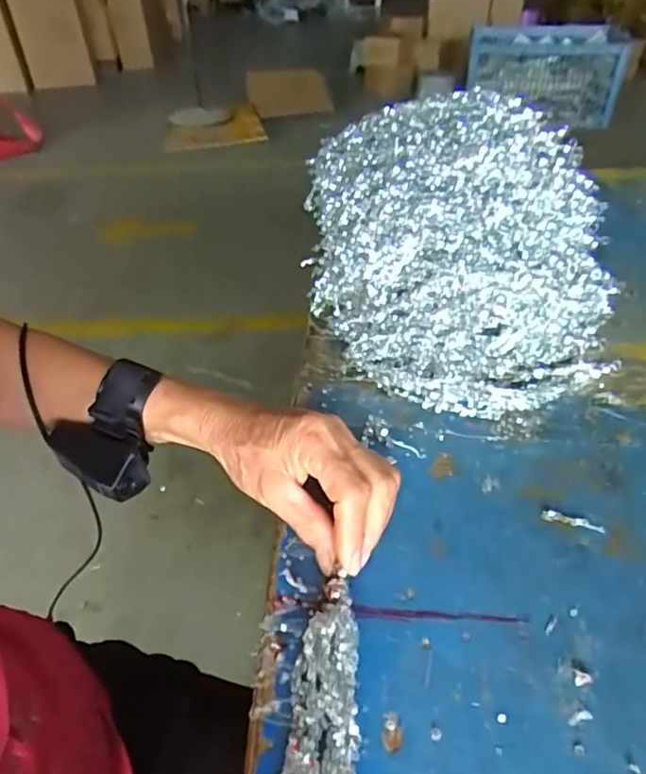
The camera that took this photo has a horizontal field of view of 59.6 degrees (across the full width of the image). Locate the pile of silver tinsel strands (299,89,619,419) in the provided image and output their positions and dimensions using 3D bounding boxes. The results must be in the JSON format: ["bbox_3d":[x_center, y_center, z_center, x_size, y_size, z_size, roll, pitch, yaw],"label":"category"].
[{"bbox_3d":[0.125,-0.120,0.455,0.244,0.170,0.231,-19,42,-18],"label":"pile of silver tinsel strands"}]

